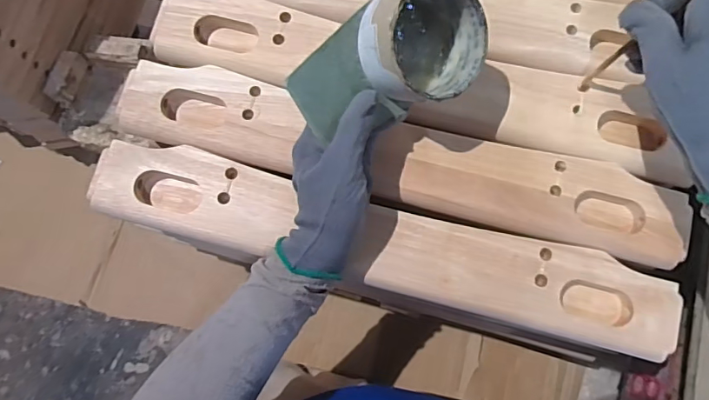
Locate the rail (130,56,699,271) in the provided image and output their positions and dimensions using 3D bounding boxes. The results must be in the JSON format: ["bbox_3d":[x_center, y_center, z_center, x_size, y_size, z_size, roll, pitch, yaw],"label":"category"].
[{"bbox_3d":[0.035,-0.033,0.420,0.481,0.032,0.074,14,80,2],"label":"rail"}]

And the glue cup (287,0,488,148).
[{"bbox_3d":[0.024,-0.102,0.350,0.143,0.076,0.082,-27,81,-5],"label":"glue cup"}]

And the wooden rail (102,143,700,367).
[{"bbox_3d":[0.018,0.039,0.410,0.480,0.029,0.073,15,80,2],"label":"wooden rail"}]

